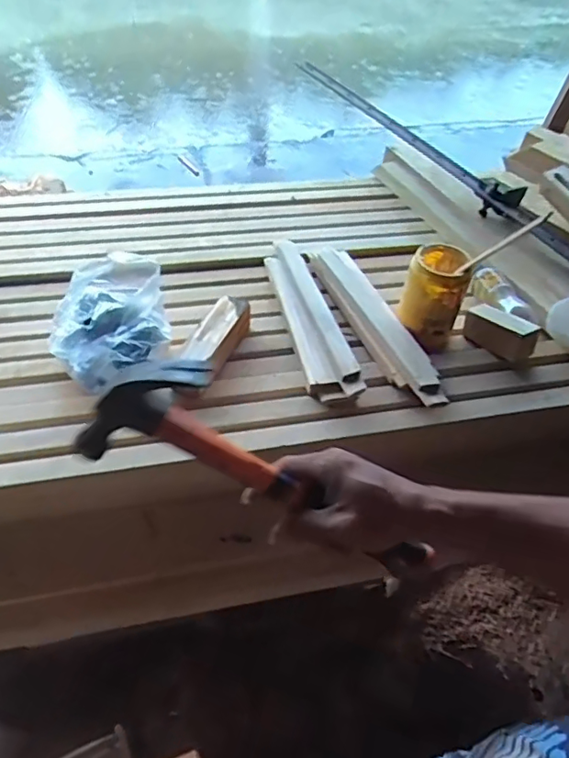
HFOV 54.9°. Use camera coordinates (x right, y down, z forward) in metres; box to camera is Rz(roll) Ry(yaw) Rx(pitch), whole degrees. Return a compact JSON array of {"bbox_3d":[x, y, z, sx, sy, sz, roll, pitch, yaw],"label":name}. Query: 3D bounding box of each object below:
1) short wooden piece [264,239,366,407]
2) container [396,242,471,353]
[{"bbox_3d":[0.037,-0.114,0.907,0.074,0.036,0.387,-8,48,-11],"label":"short wooden piece"},{"bbox_3d":[0.229,-0.126,0.866,0.099,0.132,0.091,17,48,12],"label":"container"}]

